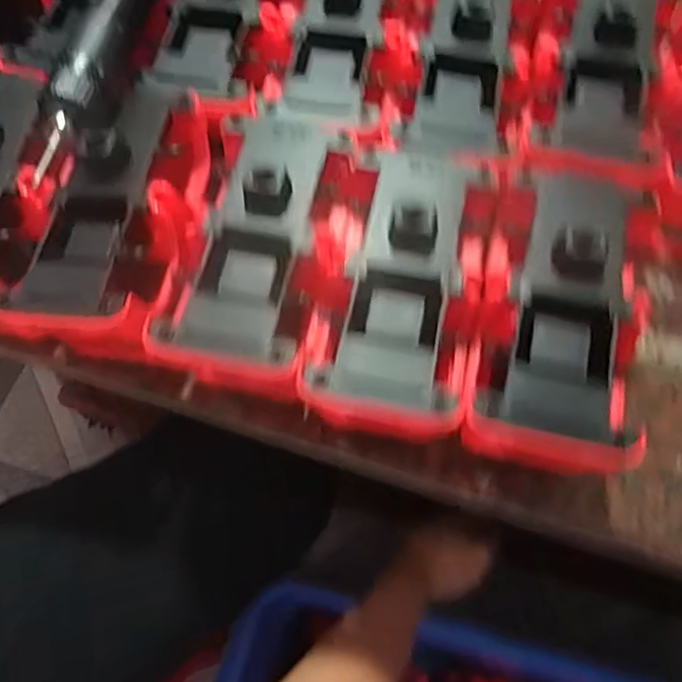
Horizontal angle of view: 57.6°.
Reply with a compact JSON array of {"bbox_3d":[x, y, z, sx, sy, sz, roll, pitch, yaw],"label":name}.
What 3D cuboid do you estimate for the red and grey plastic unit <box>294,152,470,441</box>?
[{"bbox_3d":[0.020,-0.033,0.306,0.077,0.030,0.155,5,63,4],"label":"red and grey plastic unit"}]

